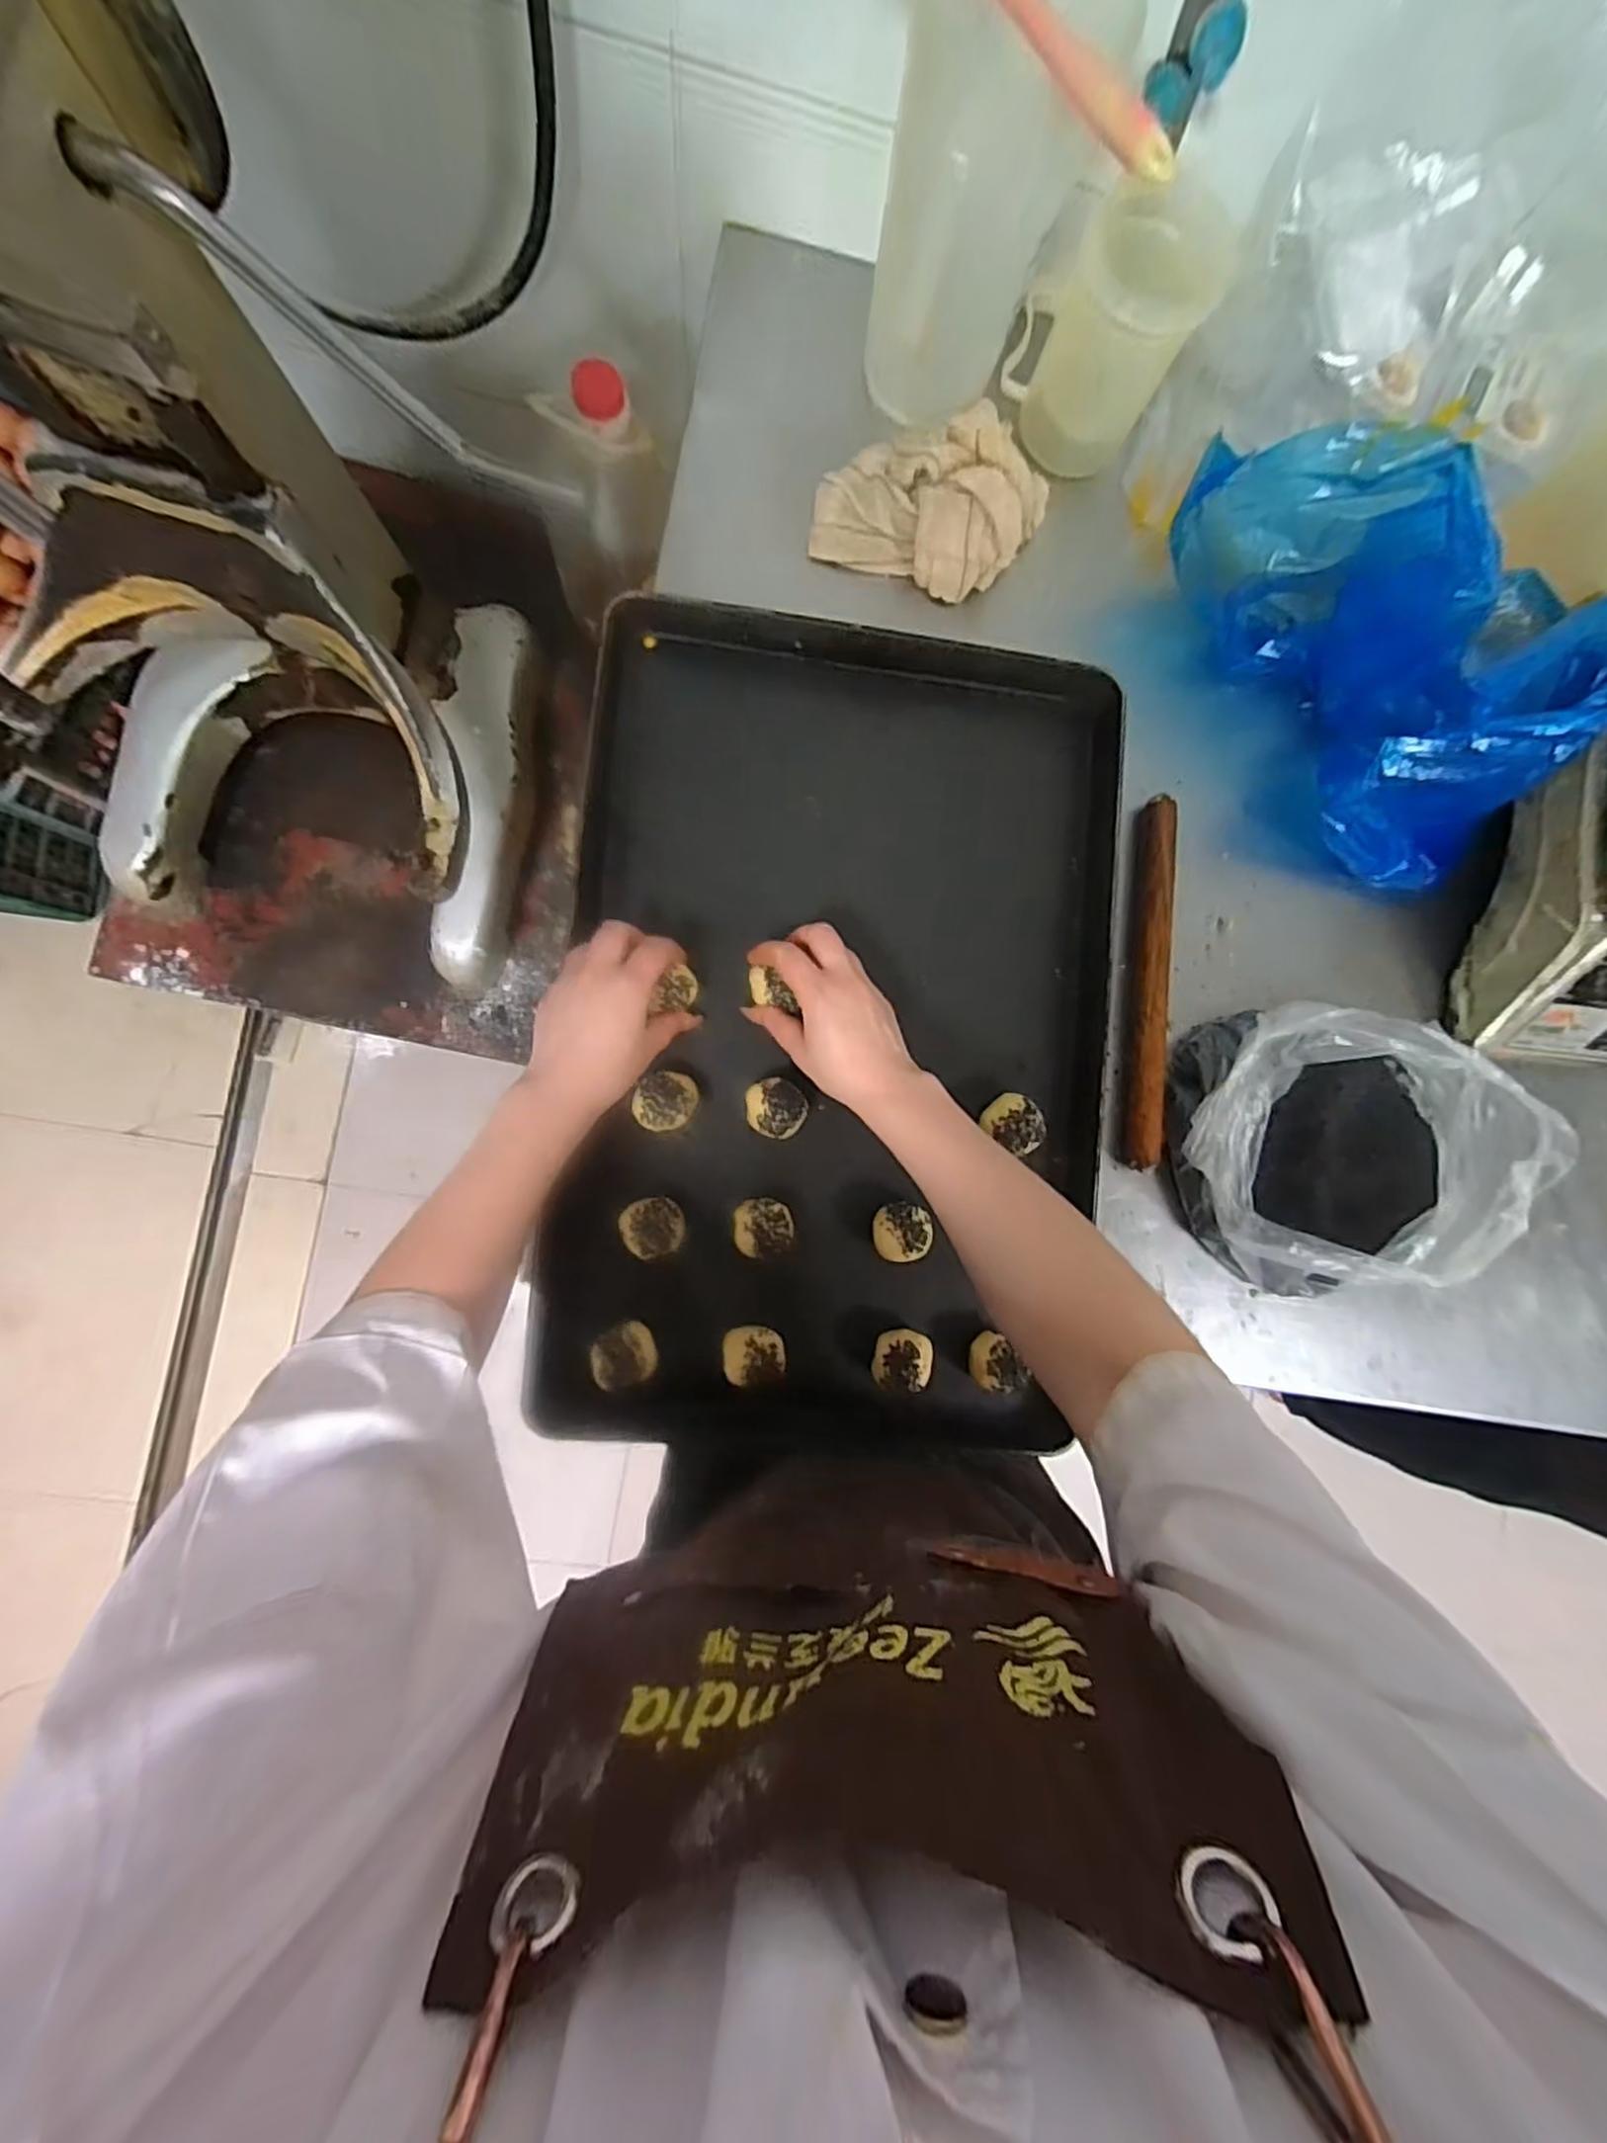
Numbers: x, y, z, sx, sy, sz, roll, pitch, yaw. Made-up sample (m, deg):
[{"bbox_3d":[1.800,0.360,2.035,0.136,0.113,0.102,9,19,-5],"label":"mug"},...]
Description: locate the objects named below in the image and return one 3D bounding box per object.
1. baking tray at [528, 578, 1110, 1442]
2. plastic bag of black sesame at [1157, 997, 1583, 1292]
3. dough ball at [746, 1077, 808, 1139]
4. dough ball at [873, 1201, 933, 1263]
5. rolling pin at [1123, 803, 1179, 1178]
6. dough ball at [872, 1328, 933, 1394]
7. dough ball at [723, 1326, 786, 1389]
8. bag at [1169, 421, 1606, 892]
[{"bbox_3d":[0.031,-0.031,0.536,0.393,0.032,0.595,5,86,-7],"label":"baking tray"},{"bbox_3d":[0.410,0.069,0.550,0.267,0.097,0.214,12,85,-6],"label":"plastic bag of black sesame"},{"bbox_3d":[-0.020,0.027,0.528,0.043,0.039,0.042,0,87,-7],"label":"dough ball"},{"bbox_3d":[0.071,0.117,0.537,0.040,0.040,0.041,0,87,-7],"label":"dough ball"},{"bbox_3d":[0.275,-0.070,0.573,0.022,0.029,0.287,4,86,-7],"label":"rolling pin"},{"bbox_3d":[0.071,0.211,0.529,0.040,0.032,0.045,17,85,-6],"label":"dough ball"},{"bbox_3d":[-0.036,0.203,0.524,0.043,0.041,0.038,-1,87,-7],"label":"dough ball"},{"bbox_3d":[0.460,-0.327,0.546,0.212,0.157,0.357,-29,91,-8],"label":"bag"}]

